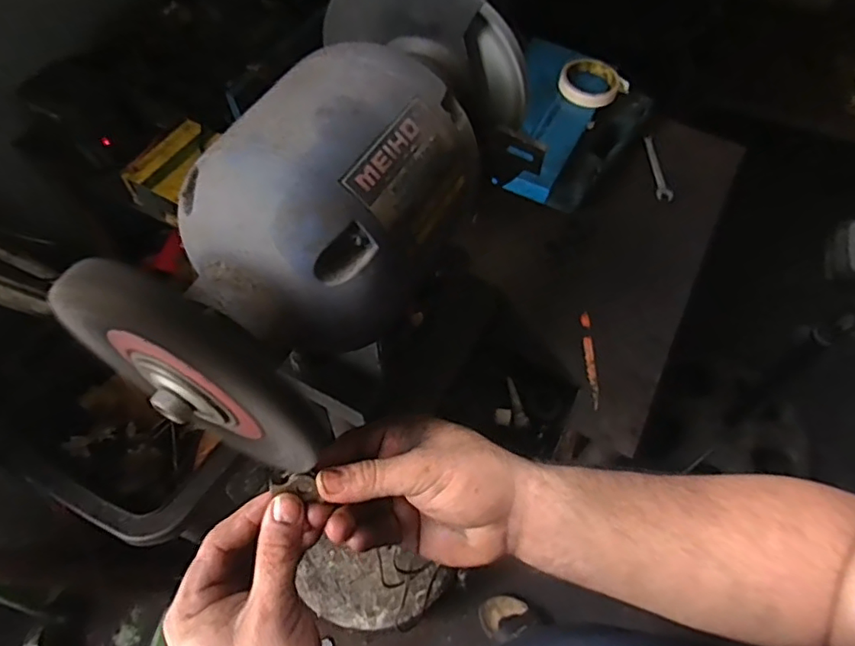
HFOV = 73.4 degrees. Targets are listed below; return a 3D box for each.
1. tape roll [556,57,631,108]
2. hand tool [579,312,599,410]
[{"bbox_3d":[0.250,-0.378,0.897,0.097,0.019,0.100,1,59,-2],"label":"tape roll"},{"bbox_3d":[0.214,0.045,0.756,0.014,0.007,0.139,3,59,-1],"label":"hand tool"}]

